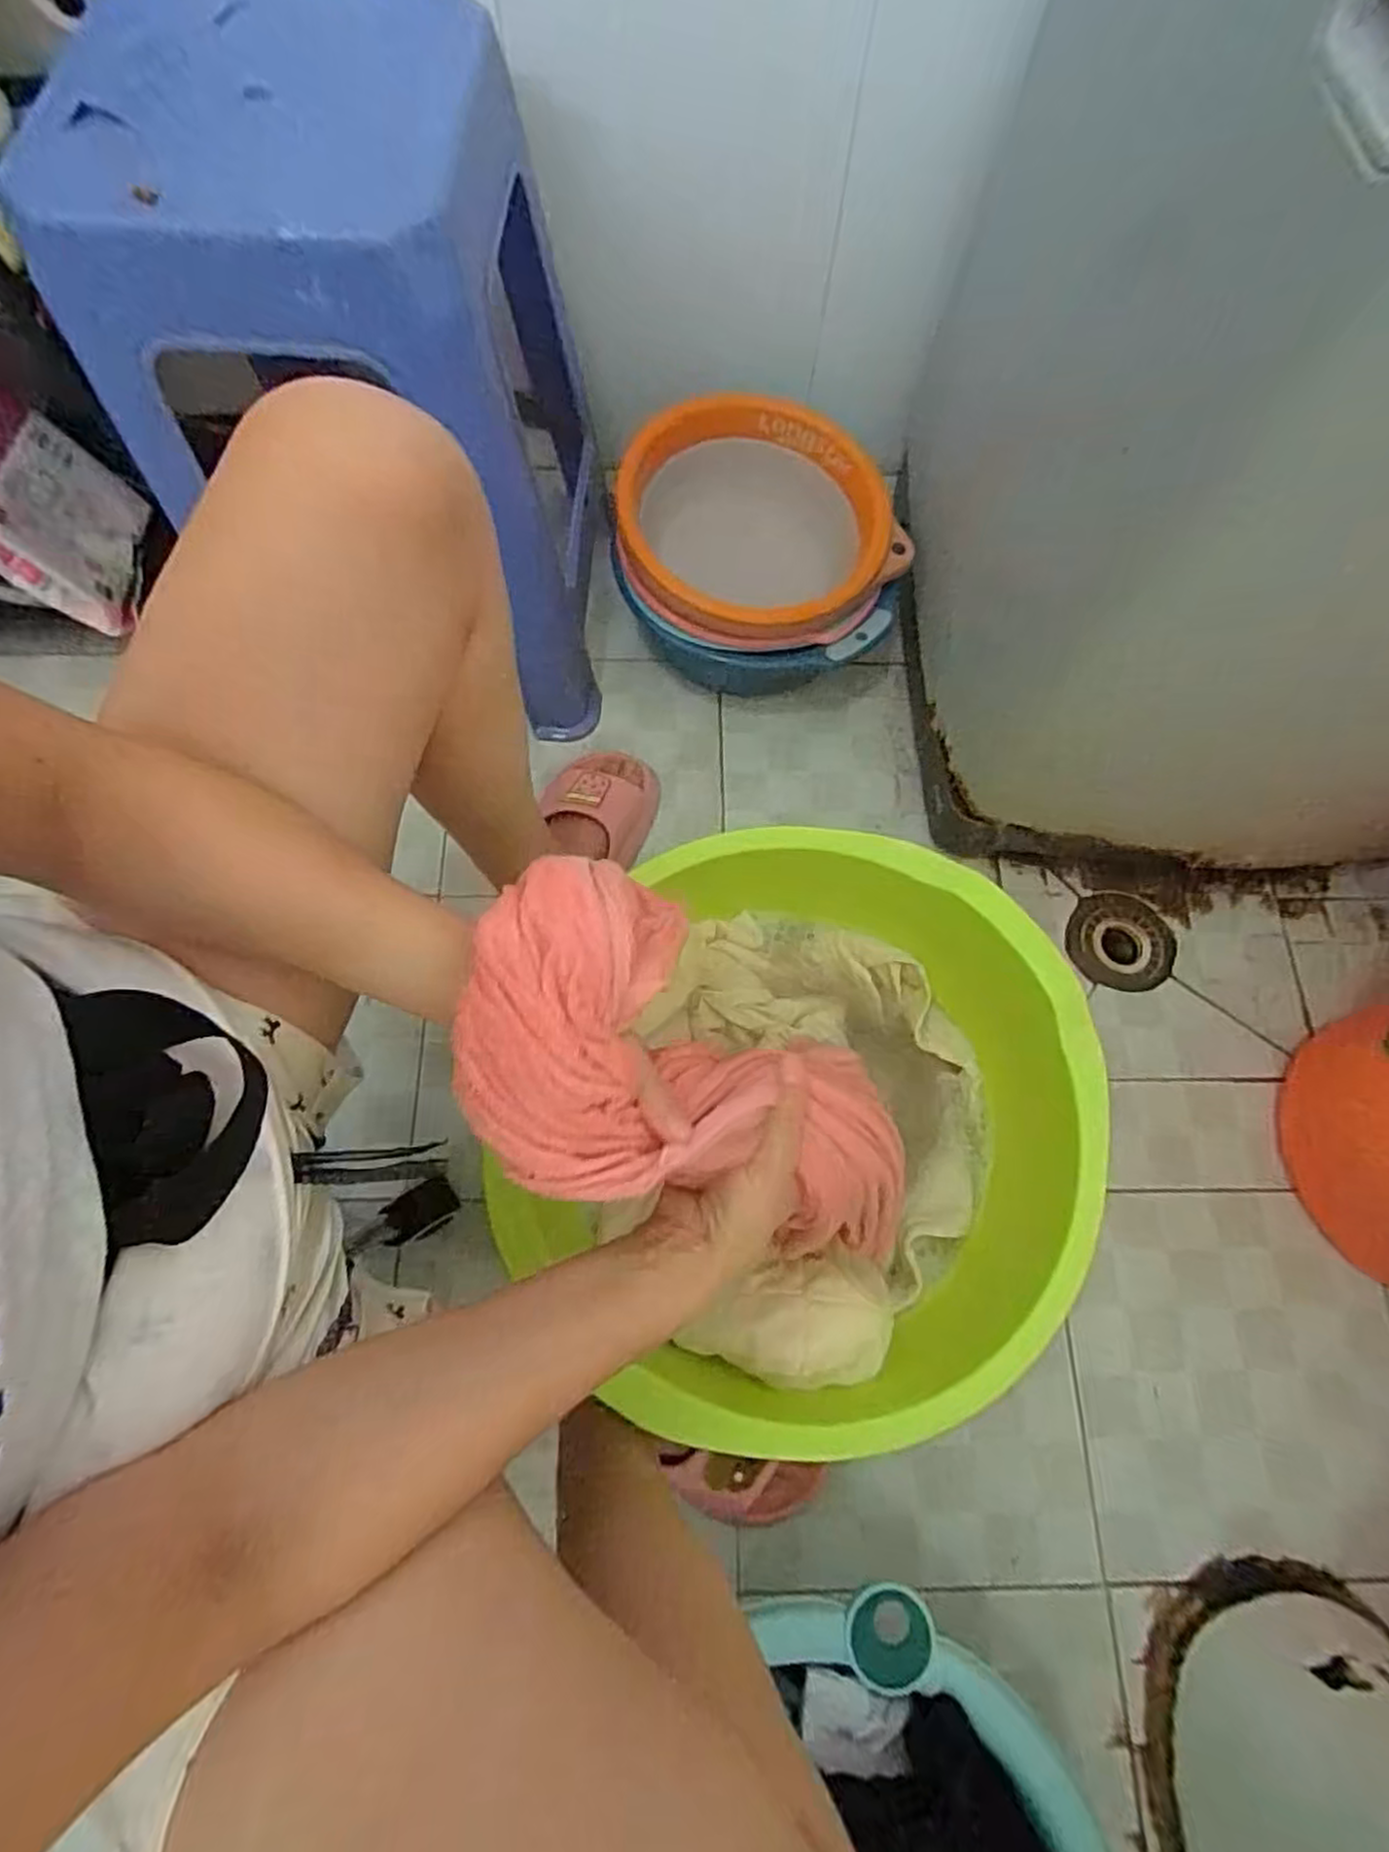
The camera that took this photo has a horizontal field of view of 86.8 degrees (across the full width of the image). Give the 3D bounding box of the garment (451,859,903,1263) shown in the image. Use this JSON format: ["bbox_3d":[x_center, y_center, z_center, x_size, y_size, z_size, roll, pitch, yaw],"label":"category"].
[{"bbox_3d":[-0.004,0.093,0.402,0.283,0.090,0.152,38,65,-20],"label":"garment"}]

